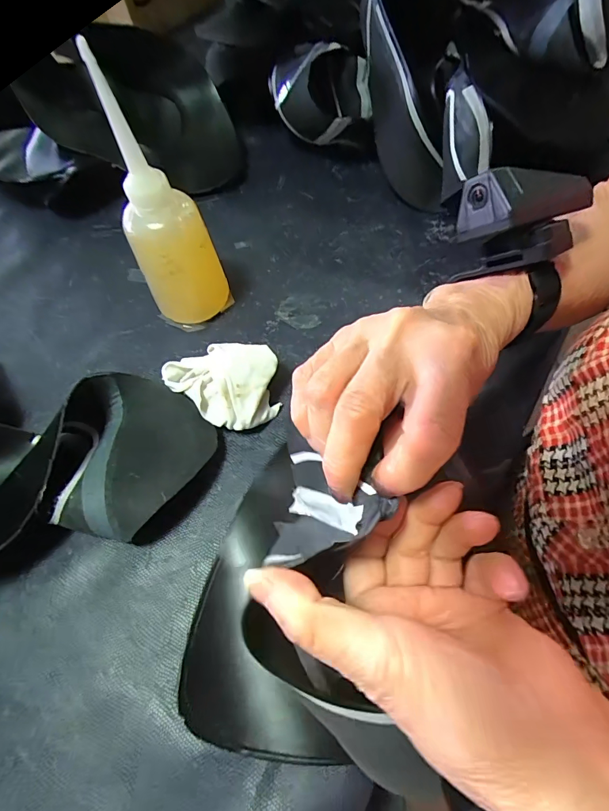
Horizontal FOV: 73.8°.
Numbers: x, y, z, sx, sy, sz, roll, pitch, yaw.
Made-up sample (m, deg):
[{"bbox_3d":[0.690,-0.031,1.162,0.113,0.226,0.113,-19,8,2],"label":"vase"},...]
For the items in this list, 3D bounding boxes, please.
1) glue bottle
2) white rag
[{"bbox_3d":[-0.102,-0.128,0.294,0.060,0.168,0.048,-26,67,-9],"label":"glue bottle"},{"bbox_3d":[-0.065,-0.014,0.310,0.085,0.036,0.061,4,65,5],"label":"white rag"}]

